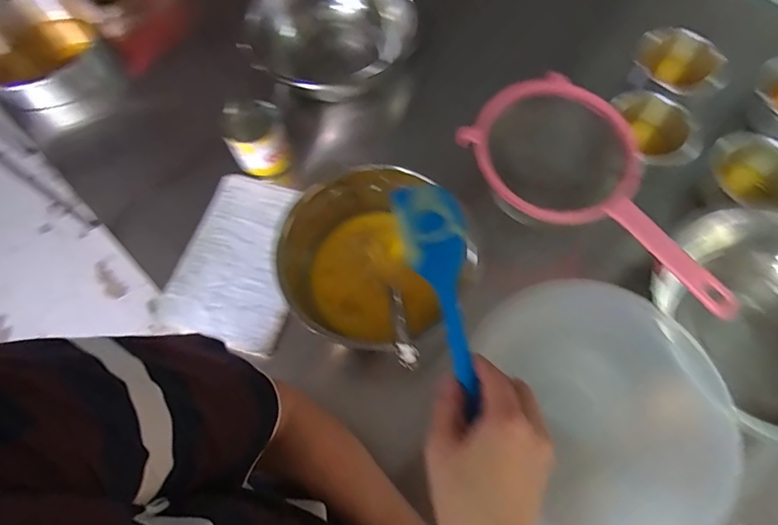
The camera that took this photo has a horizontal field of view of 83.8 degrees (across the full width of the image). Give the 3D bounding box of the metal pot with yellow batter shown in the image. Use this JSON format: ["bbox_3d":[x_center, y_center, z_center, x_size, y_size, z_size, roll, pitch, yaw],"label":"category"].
[{"bbox_3d":[-0.011,-0.007,0.510,0.222,0.104,0.180,-33,71,-10],"label":"metal pot with yellow batter"}]

